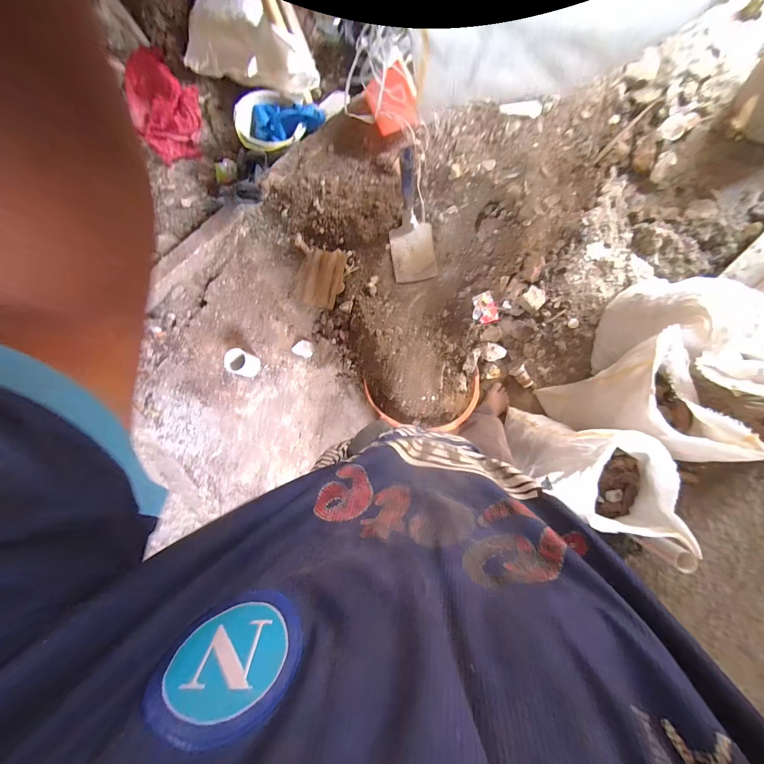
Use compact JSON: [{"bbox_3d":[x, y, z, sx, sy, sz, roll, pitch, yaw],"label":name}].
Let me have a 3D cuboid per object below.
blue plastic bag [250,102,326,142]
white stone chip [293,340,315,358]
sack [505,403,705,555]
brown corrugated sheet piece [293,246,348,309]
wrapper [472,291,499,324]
[{"bbox_3d":[-0.375,-1.021,1.282,0.297,0.045,0.137,-5,85,4],"label":"blue plastic bag"},{"bbox_3d":[-0.343,-0.147,1.441,0.083,0.026,0.072,22,88,6],"label":"white stone chip"},{"bbox_3d":[0.599,0.249,0.991,0.309,0.543,0.245,16,87,5],"label":"sack"},{"bbox_3d":[-0.256,-0.434,1.370,0.214,0.021,0.227,18,106,16],"label":"brown corrugated sheet piece"},{"bbox_3d":[0.399,-0.287,1.282,0.090,0.014,0.117,-18,103,7],"label":"wrapper"}]

